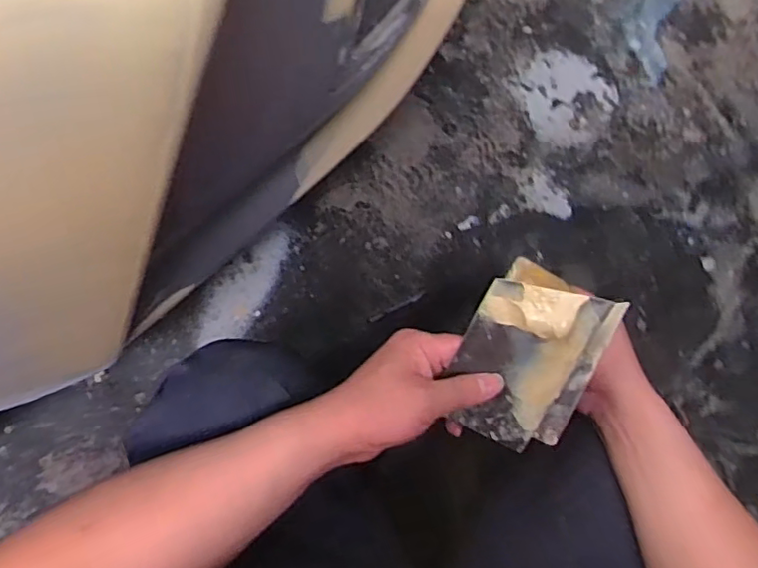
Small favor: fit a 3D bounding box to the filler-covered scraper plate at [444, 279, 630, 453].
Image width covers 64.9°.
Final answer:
[{"bbox_3d":[0.099,0.055,0.399,0.089,0.015,0.115,23,109,-2],"label":"filler-covered scraper plate"}]

